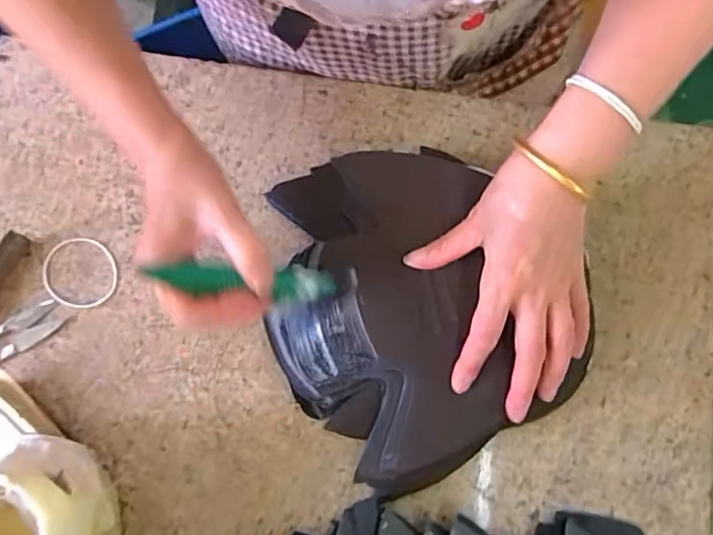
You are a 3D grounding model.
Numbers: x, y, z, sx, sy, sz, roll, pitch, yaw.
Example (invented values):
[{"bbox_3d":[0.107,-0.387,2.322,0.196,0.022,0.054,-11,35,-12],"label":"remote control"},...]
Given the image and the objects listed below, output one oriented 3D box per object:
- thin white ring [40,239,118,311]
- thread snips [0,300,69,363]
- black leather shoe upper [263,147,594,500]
[{"bbox_3d":[-0.210,0.004,0.441,0.060,0.006,0.053,20,78,7],"label":"thin white ring"},{"bbox_3d":[-0.271,0.059,0.424,0.118,0.005,0.028,-28,77,-5],"label":"thread snips"},{"bbox_3d":[0.029,0.022,0.399,0.178,0.051,0.222,-30,79,-7],"label":"black leather shoe upper"}]

